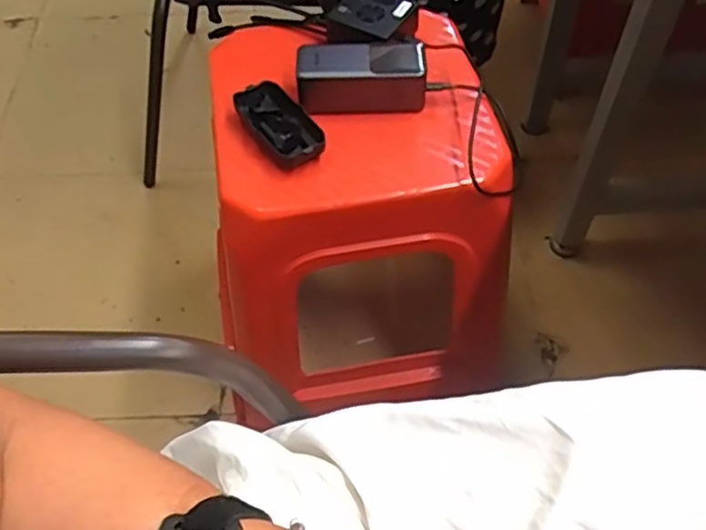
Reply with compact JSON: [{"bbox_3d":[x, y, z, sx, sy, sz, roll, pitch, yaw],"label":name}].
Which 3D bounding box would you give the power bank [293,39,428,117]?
[{"bbox_3d":[0.008,-0.197,0.724,0.129,0.062,0.064,-6,55,-2],"label":"power bank"}]

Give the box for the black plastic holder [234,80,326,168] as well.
[{"bbox_3d":[-0.073,-0.146,0.704,0.060,0.035,0.117,-28,58,-16],"label":"black plastic holder"}]

